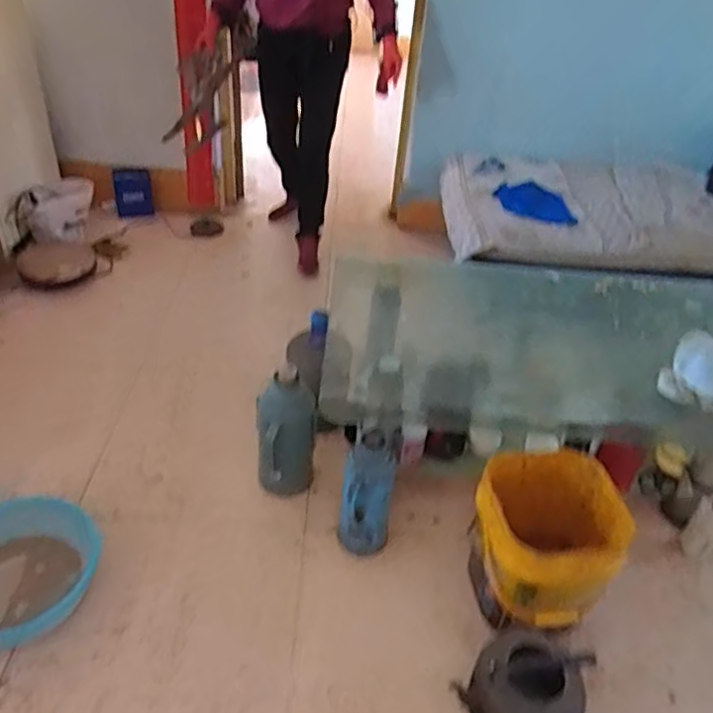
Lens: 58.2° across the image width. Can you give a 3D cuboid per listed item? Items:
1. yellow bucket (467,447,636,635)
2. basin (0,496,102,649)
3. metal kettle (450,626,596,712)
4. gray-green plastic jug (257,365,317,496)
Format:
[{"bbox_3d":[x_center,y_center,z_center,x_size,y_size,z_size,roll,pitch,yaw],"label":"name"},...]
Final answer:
[{"bbox_3d":[0.458,0.444,1.572,0.355,0.283,0.355,-6,34,5],"label":"yellow bucket"},{"bbox_3d":[-0.822,0.510,1.518,0.391,0.117,0.332,-5,39,-14],"label":"basin"},{"bbox_3d":[0.339,0.664,1.280,0.184,0.228,0.218,-24,47,-36],"label":"metal kettle"},{"bbox_3d":[-0.193,0.236,1.790,0.153,0.374,0.186,4,38,-3],"label":"gray-green plastic jug"}]

